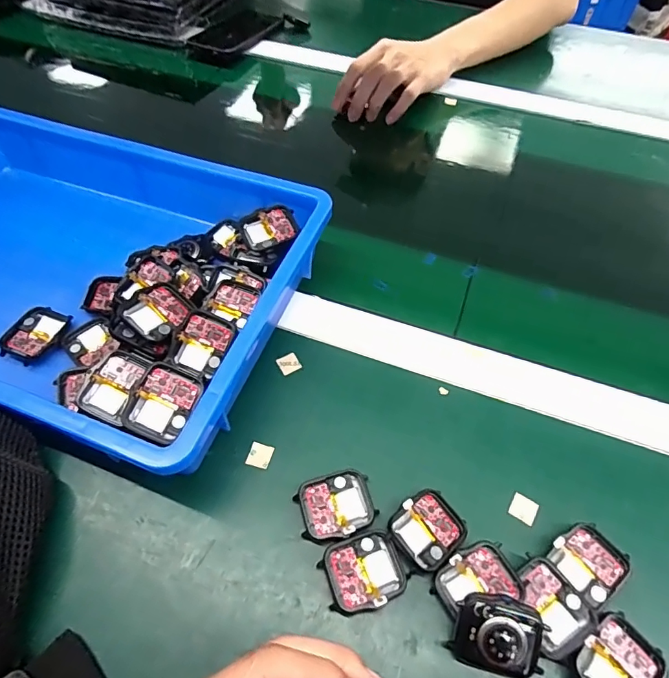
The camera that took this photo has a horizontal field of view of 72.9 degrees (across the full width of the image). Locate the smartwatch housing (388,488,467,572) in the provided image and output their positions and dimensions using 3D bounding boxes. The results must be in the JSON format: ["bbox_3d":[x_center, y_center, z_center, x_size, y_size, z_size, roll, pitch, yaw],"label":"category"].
[{"bbox_3d":[0.058,0.117,0.280,0.043,0.014,0.038,-34,63,-24],"label":"smartwatch housing"}]

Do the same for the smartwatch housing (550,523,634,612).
[{"bbox_3d":[0.150,0.133,0.267,0.041,0.009,0.038,-32,62,-23],"label":"smartwatch housing"}]

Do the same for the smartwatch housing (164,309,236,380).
[{"bbox_3d":[-0.086,0.004,0.297,0.039,0.010,0.039,21,91,9],"label":"smartwatch housing"}]

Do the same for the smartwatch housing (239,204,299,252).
[{"bbox_3d":[-0.051,-0.089,0.359,0.042,0.011,0.035,-24,59,-18],"label":"smartwatch housing"}]

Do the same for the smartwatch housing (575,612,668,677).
[{"bbox_3d":[0.152,0.173,0.240,0.045,0.006,0.039,-36,63,-25],"label":"smartwatch housing"}]

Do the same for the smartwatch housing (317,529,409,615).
[{"bbox_3d":[0.017,0.135,0.265,0.046,0.010,0.038,-17,57,-14],"label":"smartwatch housing"}]

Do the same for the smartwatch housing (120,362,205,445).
[{"bbox_3d":[-0.101,0.039,0.268,0.035,0.005,0.043,26,80,-4],"label":"smartwatch housing"}]

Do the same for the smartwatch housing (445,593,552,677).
[{"bbox_3d":[0.088,0.158,0.240,0.045,0.009,0.038,18,83,10],"label":"smartwatch housing"}]

